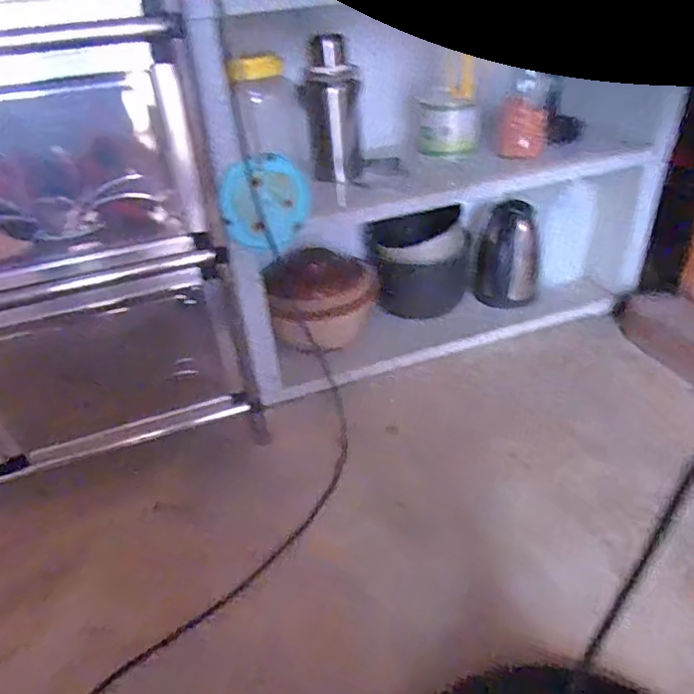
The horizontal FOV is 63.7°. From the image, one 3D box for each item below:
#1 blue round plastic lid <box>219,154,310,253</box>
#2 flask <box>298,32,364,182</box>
[{"bbox_3d":[-0.123,-0.211,0.845,0.152,0.136,0.030,-30,33,-29],"label":"blue round plastic lid"},{"bbox_3d":[-0.027,-0.421,1.001,0.078,0.226,0.084,-26,39,-28],"label":"flask"}]

